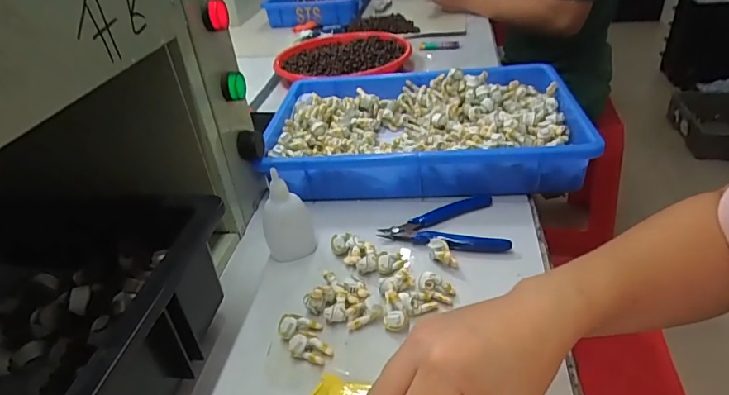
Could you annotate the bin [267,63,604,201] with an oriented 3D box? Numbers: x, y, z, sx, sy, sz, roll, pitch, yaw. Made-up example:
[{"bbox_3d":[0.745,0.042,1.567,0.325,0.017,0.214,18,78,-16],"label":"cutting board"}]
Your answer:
[{"bbox_3d":[0.069,-0.096,0.584,0.361,0.063,0.245,0,35,8],"label":"bin"}]

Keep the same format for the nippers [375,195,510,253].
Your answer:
[{"bbox_3d":[0.076,0.027,0.459,0.118,0.012,0.078,-6,35,0],"label":"nippers"}]

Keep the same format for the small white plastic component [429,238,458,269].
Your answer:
[{"bbox_3d":[0.071,0.051,0.424,0.019,0.013,0.030,-12,36,-9],"label":"small white plastic component"}]

